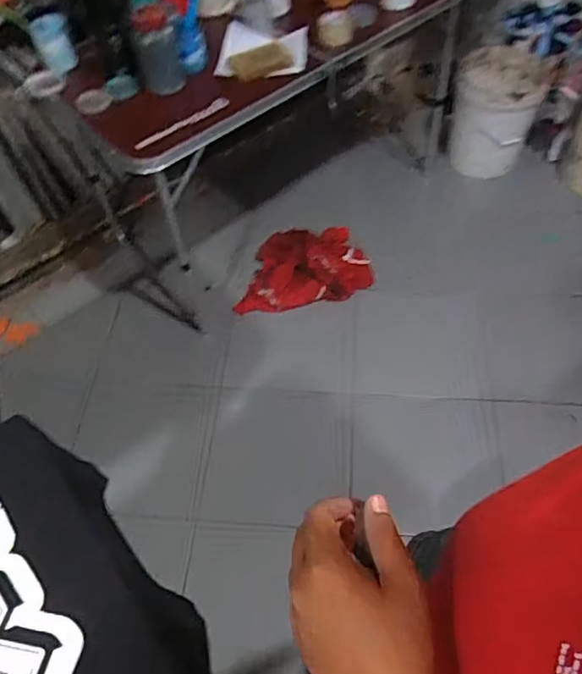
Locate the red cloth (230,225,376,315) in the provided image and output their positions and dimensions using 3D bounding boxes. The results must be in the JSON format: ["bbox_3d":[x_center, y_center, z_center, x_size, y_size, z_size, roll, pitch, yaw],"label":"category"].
[{"bbox_3d":[0.057,-0.237,1.930,0.439,0.093,0.340,1,56,6],"label":"red cloth"}]

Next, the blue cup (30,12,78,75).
[{"bbox_3d":[-0.618,-0.770,1.436,0.087,0.129,0.084,-3,56,4],"label":"blue cup"}]

